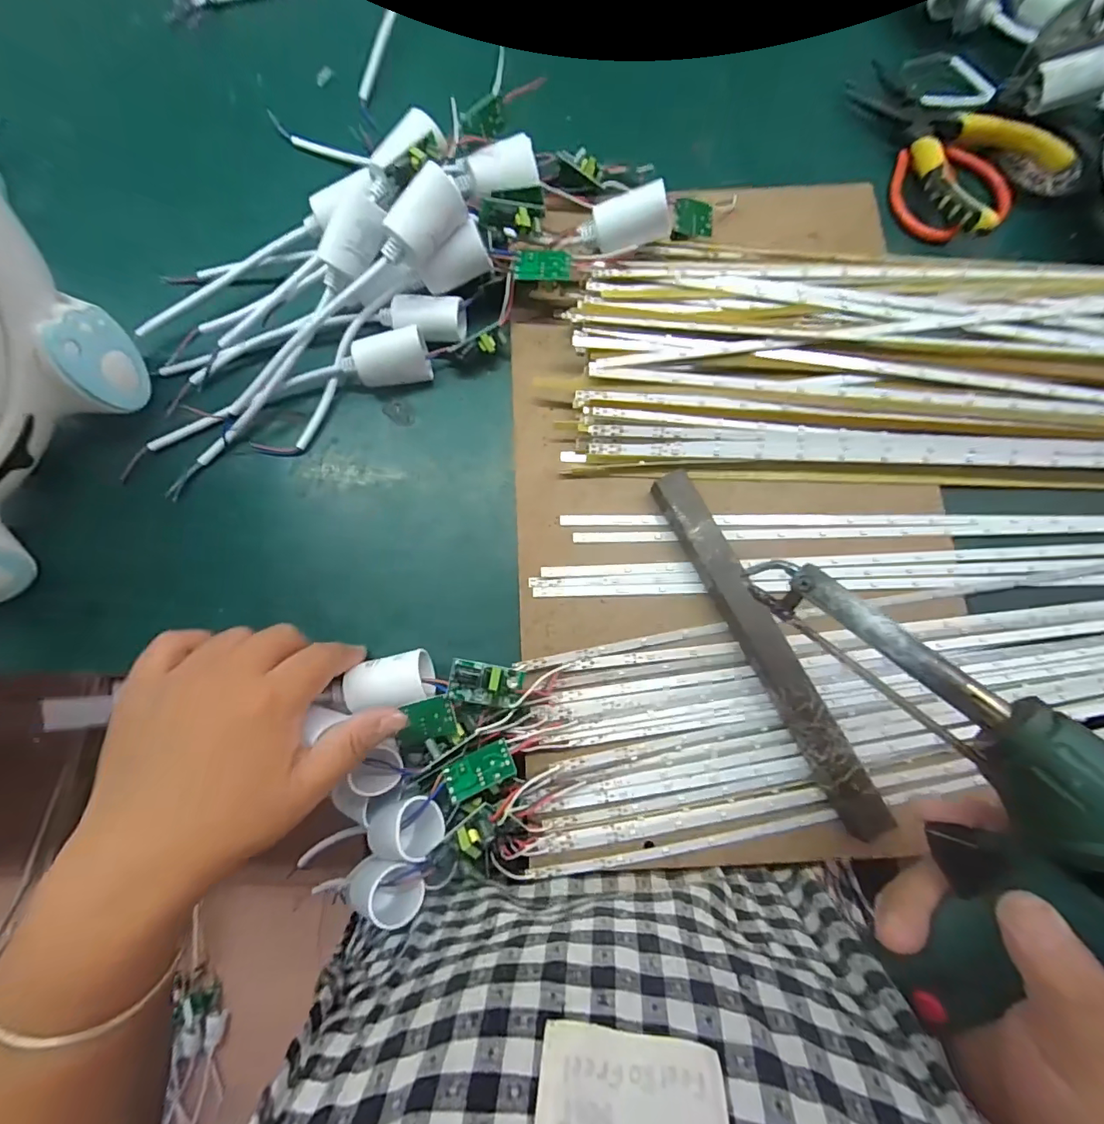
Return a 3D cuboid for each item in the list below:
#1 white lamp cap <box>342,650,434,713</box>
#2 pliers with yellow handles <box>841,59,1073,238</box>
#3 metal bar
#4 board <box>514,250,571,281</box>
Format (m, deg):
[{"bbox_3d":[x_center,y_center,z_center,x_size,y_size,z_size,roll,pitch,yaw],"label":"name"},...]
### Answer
[{"bbox_3d":[-0.088,0.065,0.268,0.044,0.025,0.027,-13,78,-2],"label":"white lamp cap"},{"bbox_3d":[0.277,-0.299,0.345,0.085,0.024,0.150,-33,80,-6],"label":"pliers with yellow handles"},{"bbox_3d":[0.117,0.043,0.275,0.021,0.023,0.211,-26,79,-4],"label":"metal bar"},{"bbox_3d":[-0.006,-0.185,0.306,0.034,0.004,0.021,-3,82,3],"label":"board"}]

